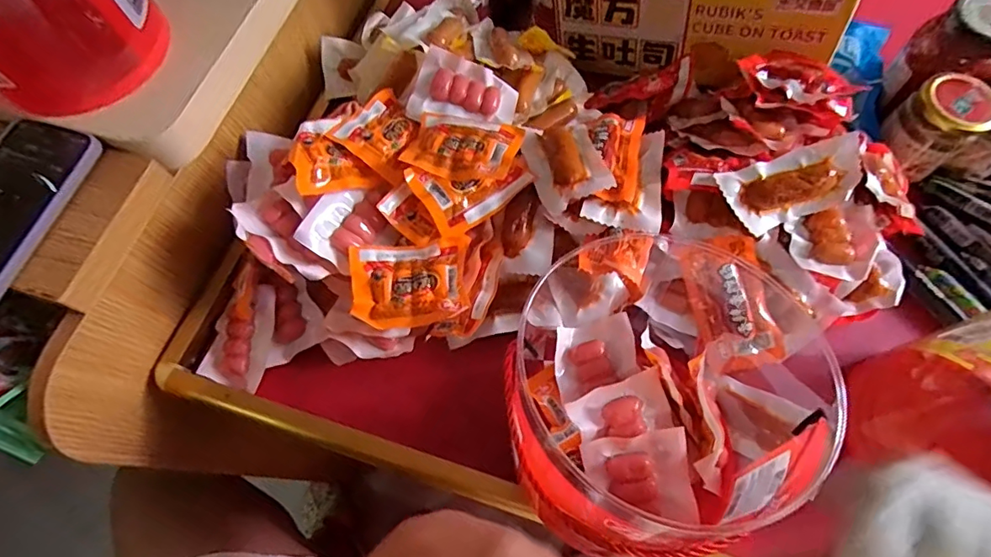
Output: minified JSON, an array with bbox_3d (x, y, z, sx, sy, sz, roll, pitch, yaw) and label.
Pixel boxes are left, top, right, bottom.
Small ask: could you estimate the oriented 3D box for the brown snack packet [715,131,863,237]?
[{"bbox_3d":[0.240,-0.078,0.404,0.111,0.037,0.053,-21,67,-7],"label":"brown snack packet"}]

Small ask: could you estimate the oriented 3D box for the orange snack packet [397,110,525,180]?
[{"bbox_3d":[-0.026,-0.111,0.418,0.089,0.014,0.063,11,67,6],"label":"orange snack packet"}]

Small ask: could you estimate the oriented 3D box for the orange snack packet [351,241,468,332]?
[{"bbox_3d":[-0.068,0.003,0.393,0.087,0.017,0.065,-2,66,1],"label":"orange snack packet"}]

